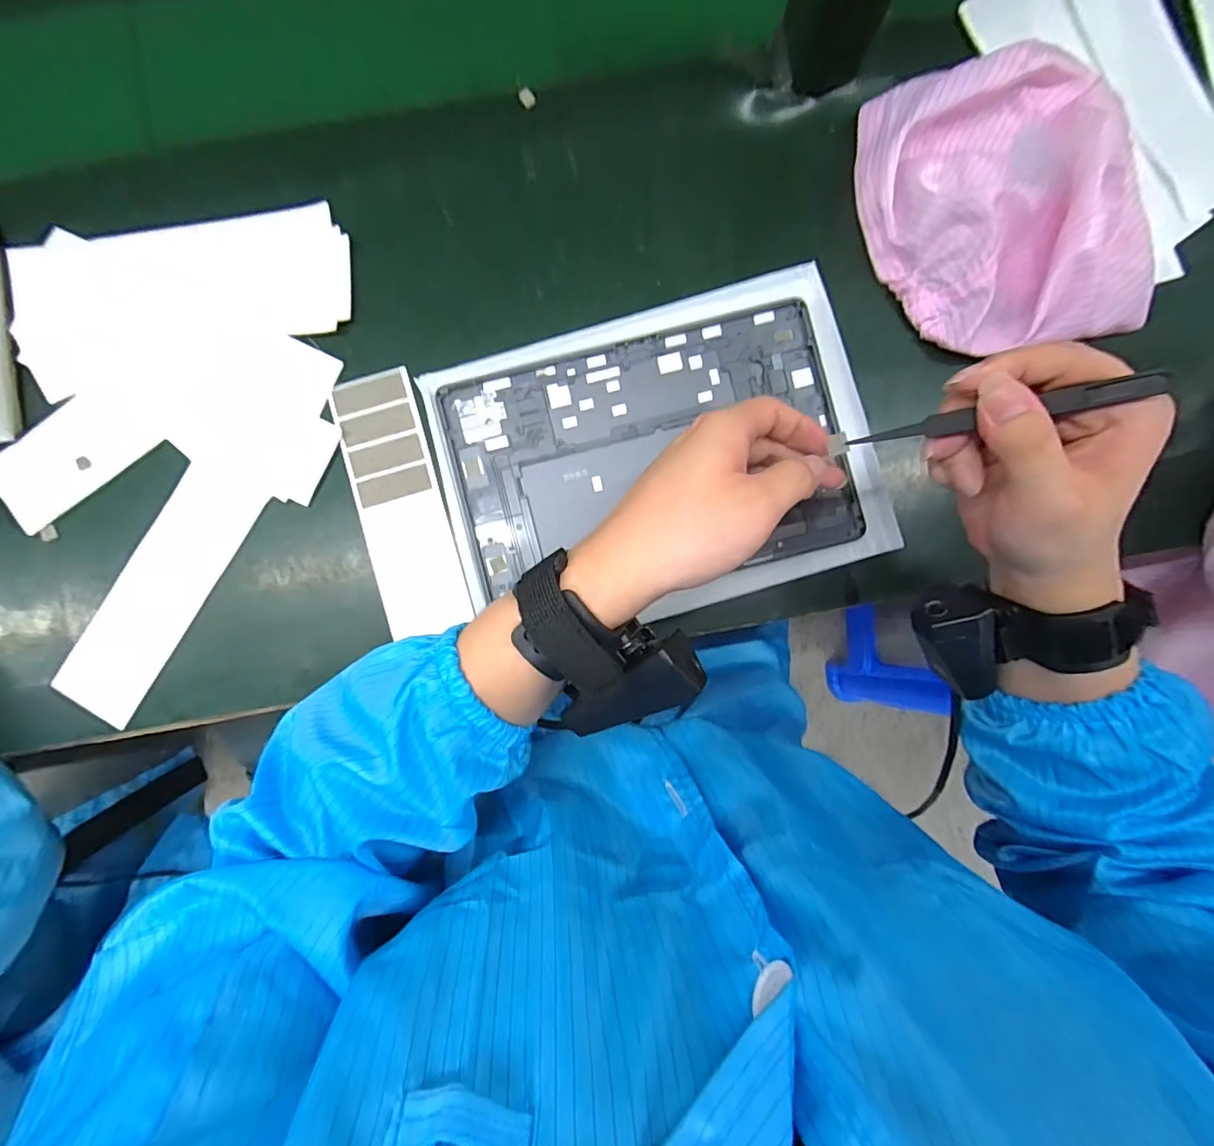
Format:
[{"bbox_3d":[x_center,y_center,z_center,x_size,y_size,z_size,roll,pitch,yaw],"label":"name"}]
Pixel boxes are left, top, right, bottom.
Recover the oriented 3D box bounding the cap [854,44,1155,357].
[{"bbox_3d":[0.269,-0.239,0.343,0.184,0.043,0.177,0,88,0],"label":"cap"}]

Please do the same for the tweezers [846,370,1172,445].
[{"bbox_3d":[0.165,-0.069,0.228,0.110,0.014,0.010,-9,88,21],"label":"tweezers"}]

